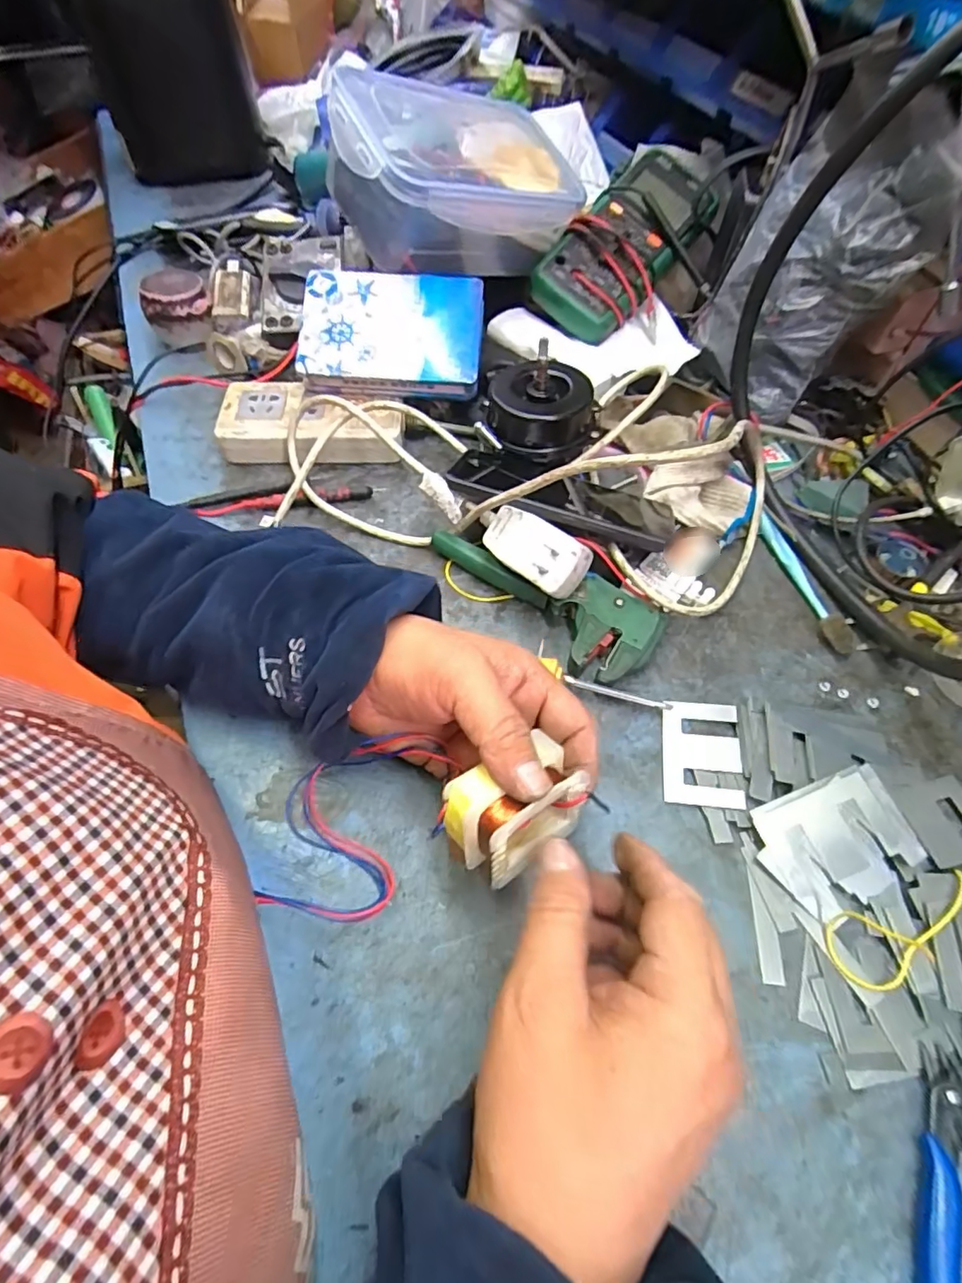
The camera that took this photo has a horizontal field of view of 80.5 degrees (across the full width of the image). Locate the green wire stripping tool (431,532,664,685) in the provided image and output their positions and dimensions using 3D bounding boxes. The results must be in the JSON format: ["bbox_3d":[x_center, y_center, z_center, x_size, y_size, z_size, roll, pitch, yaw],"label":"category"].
[{"bbox_3d":[0.040,-0.034,0.399,0.171,0.022,0.064,34,64,19],"label":"green wire stripping tool"}]

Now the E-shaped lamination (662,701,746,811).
[{"bbox_3d":[0.134,0.067,0.346,0.044,0.004,0.067,3,55,12],"label":"E-shaped lamination"}]

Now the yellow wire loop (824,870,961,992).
[{"bbox_3d":[0.220,0.147,0.289,0.087,0.011,0.034,-15,59,-10],"label":"yellow wire loop"}]

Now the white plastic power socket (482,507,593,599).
[{"bbox_3d":[0.032,-0.060,0.365,0.072,0.028,0.034,32,63,18],"label":"white plastic power socket"}]

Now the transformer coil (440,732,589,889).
[{"bbox_3d":[0.016,0.074,0.258,0.061,0.038,0.043,-31,63,-18],"label":"transformer coil"}]

